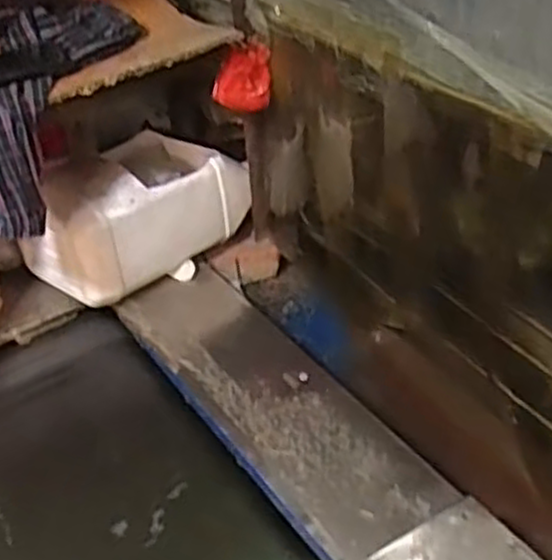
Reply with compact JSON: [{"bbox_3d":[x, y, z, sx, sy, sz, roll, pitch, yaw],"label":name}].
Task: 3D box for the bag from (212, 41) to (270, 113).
[{"bbox_3d":[-0.037,-0.219,0.861,0.058,0.073,0.032,2,39,8],"label":"bag"}]

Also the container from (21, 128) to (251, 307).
[{"bbox_3d":[-0.182,-0.089,0.994,0.254,0.143,0.172,-34,46,-32],"label":"container"}]

